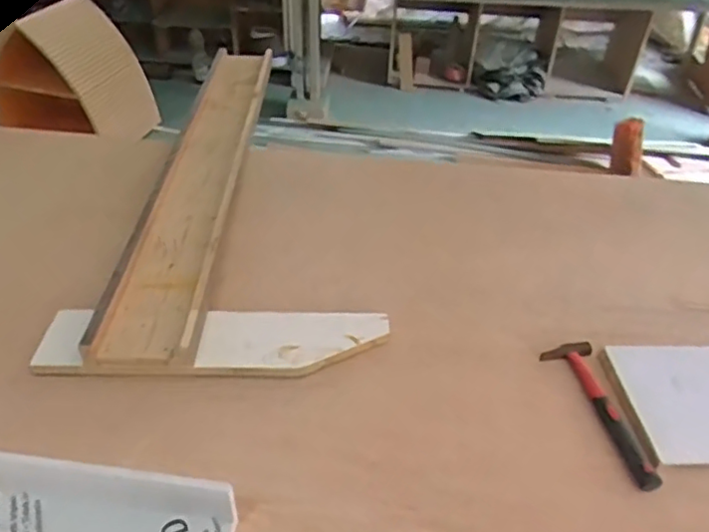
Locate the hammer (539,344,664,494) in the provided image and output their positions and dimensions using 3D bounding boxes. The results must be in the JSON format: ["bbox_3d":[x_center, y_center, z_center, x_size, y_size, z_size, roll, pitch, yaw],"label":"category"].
[{"bbox_3d":[0.333,0.193,0.824,0.073,0.021,0.236,-4,39,-8],"label":"hammer"}]

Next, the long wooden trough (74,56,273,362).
[{"bbox_3d":[-0.323,-0.278,1.403,0.174,0.047,1.372,0,39,-3],"label":"long wooden trough"}]

